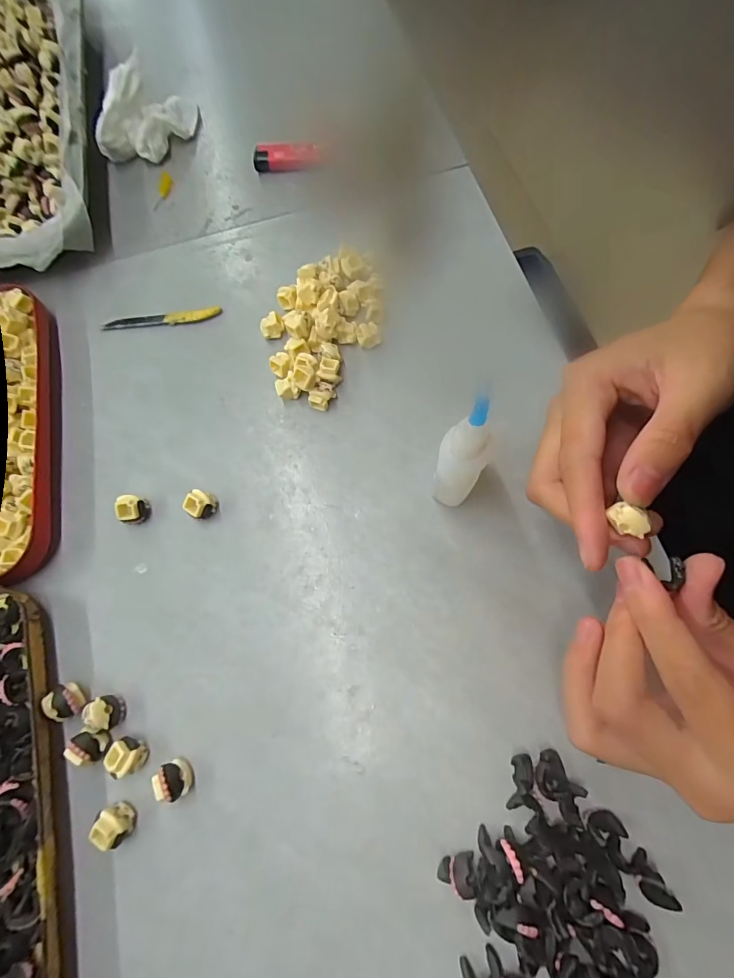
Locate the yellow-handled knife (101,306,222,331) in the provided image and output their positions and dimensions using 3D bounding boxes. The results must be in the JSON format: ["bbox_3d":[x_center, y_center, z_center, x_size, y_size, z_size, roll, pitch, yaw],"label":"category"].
[{"bbox_3d":[-0.141,-0.117,0.294,0.081,0.005,0.012,-6,71,0],"label":"yellow-handled knife"}]

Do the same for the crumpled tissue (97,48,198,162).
[{"bbox_3d":[-0.167,-0.286,0.329,0.040,0.042,0.082,41,77,14],"label":"crumpled tissue"}]

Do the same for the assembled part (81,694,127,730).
[{"bbox_3d":[-0.130,0.110,0.213,0.014,0.014,0.013,8,72,5],"label":"assembled part"}]

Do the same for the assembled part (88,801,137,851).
[{"bbox_3d":[-0.117,0.156,0.200,0.013,0.016,0.016,-36,74,-9],"label":"assembled part"}]

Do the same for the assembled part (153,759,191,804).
[{"bbox_3d":[-0.091,0.137,0.204,0.013,0.016,0.016,-31,73,-8],"label":"assembled part"}]

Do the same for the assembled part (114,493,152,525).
[{"bbox_3d":[-0.134,0.012,0.247,0.012,0.015,0.015,0,71,2],"label":"assembled part"}]

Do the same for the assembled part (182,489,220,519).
[{"bbox_3d":[-0.095,0.009,0.247,0.014,0.014,0.016,27,74,10],"label":"assembled part"}]

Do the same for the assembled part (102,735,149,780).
[{"bbox_3d":[-0.116,0.129,0.208,0.016,0.014,0.014,29,75,11],"label":"assembled part"}]

